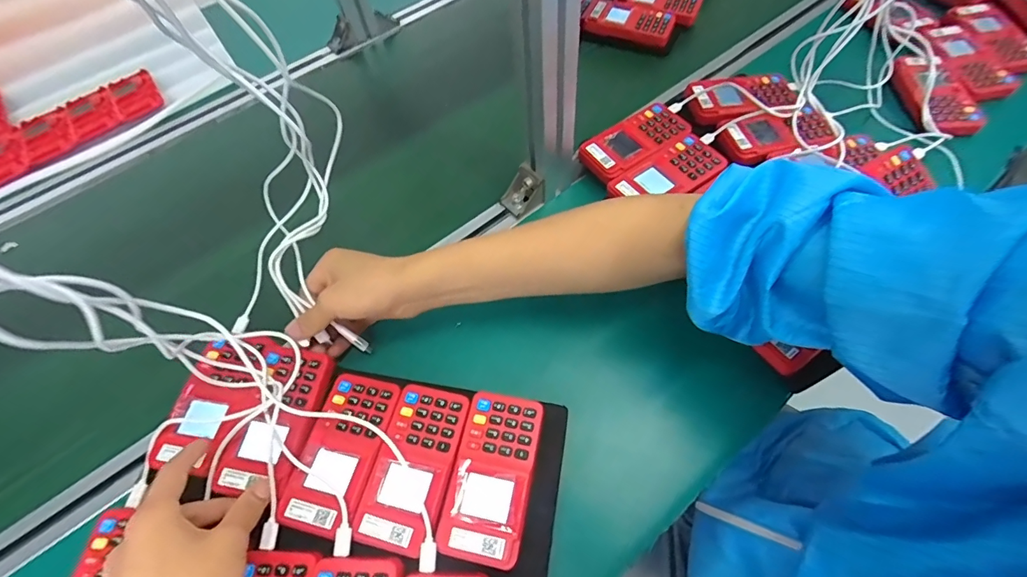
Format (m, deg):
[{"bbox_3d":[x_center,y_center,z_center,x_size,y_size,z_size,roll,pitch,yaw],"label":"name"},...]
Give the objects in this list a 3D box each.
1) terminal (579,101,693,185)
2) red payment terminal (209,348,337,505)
[{"bbox_3d":[0.138,-0.169,0.507,0.118,0.025,0.064,-28,62,-12],"label":"terminal"},{"bbox_3d":[-0.197,0.107,0.368,0.066,0.017,0.117,7,61,8],"label":"red payment terminal"}]

